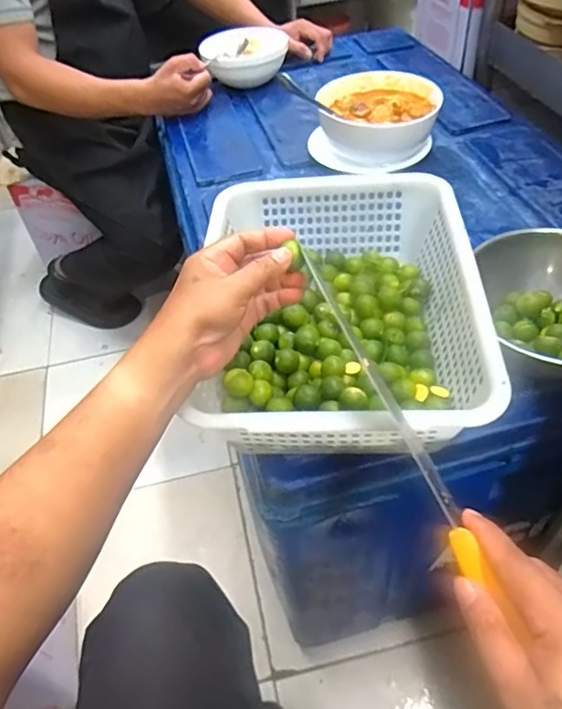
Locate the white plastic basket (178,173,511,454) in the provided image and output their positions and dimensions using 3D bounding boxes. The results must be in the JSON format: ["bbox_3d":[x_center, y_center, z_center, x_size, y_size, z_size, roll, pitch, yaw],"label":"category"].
[{"bbox_3d":[0.058,-0.050,0.560,0.249,0.091,0.336,-2,48,4],"label":"white plastic basket"}]

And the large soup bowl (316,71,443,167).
[{"bbox_3d":[0.153,-0.373,0.875,0.179,0.083,0.154,8,49,13],"label":"large soup bowl"}]

